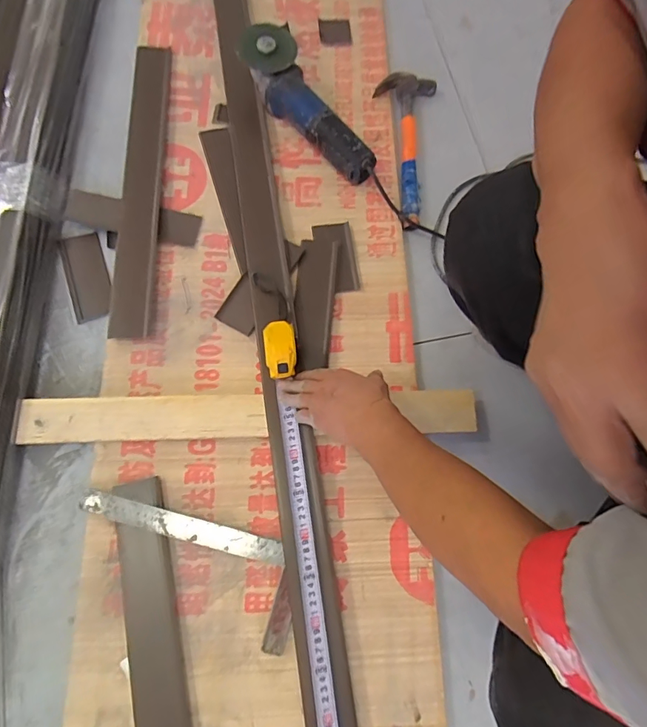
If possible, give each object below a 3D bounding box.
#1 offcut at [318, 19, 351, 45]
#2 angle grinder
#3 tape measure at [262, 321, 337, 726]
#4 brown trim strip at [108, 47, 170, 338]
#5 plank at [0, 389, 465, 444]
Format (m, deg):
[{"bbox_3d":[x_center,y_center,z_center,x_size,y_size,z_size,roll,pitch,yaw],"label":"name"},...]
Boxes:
[{"bbox_3d":[0.021,-0.614,0.806,0.058,0.010,0.061,-3,73,-2],"label":"offcut"},{"bbox_3d":[-0.035,-0.405,0.697,0.103,0.090,0.286,-29,76,-10],"label":"angle grinder"},{"bbox_3d":[0.006,0.406,0.489,0.037,0.055,0.942,-8,77,-4],"label":"tape measure"},{"bbox_3d":[-0.289,-0.300,0.693,0.065,0.020,0.534,-1,73,-2],"label":"brown trim strip"},{"bbox_3d":[-0.097,0.069,0.594,0.607,0.023,0.064,-1,73,-2],"label":"plank"}]

